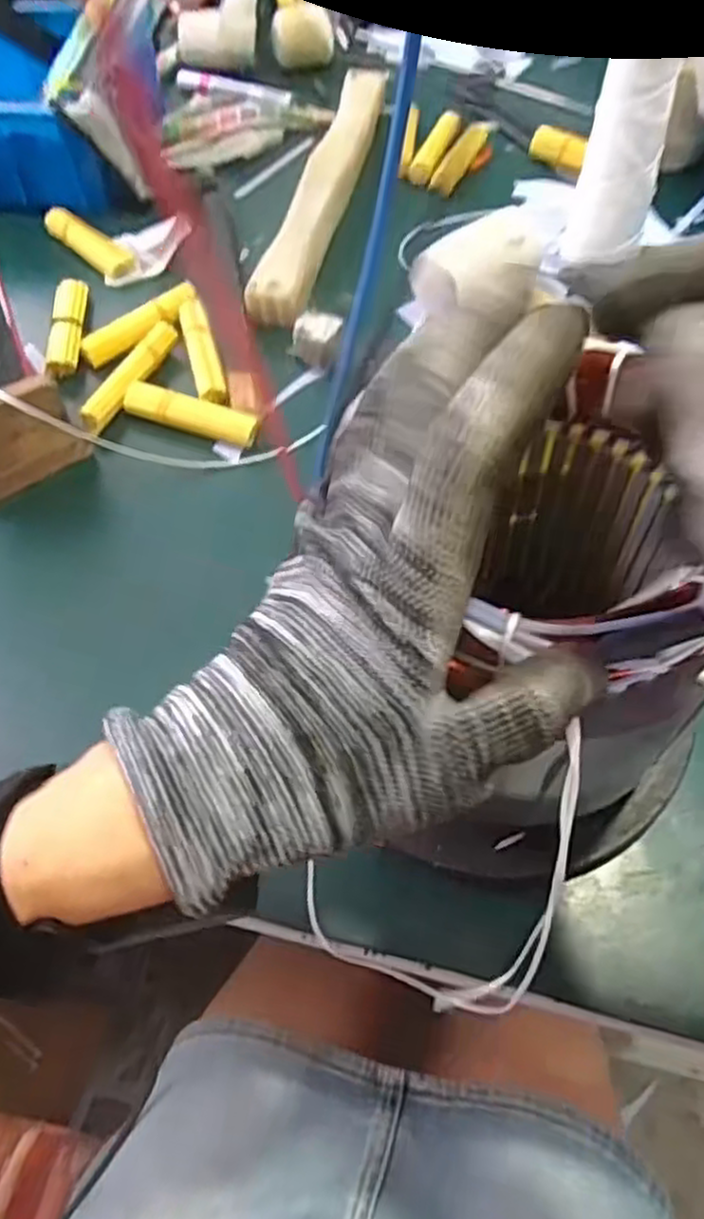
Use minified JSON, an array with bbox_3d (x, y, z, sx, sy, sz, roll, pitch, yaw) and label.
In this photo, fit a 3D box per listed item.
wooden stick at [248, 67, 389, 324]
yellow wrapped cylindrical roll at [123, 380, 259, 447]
[{"bbox_3d":[-0.020,-0.366,0.630,0.042,0.026,0.342,10,59,9],"label":"wooden stick"},{"bbox_3d":[-0.111,-0.135,0.518,0.090,0.017,0.020,14,58,-10],"label":"yellow wrapped cylindrical roll"}]

